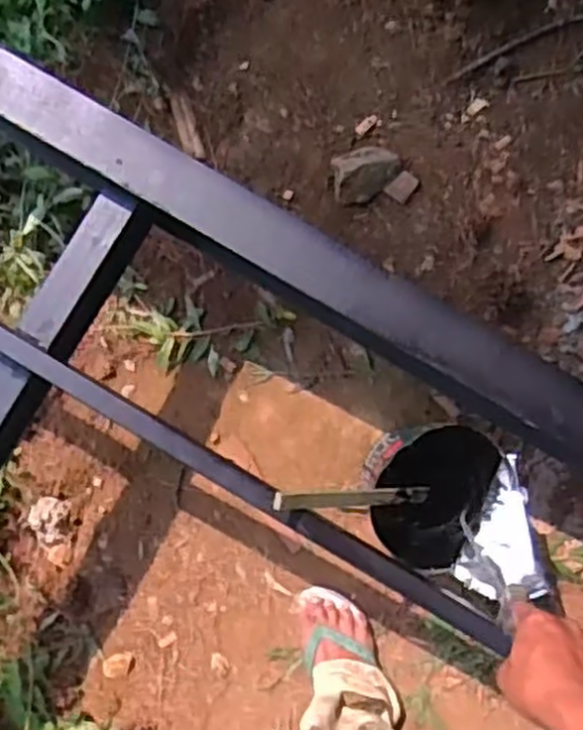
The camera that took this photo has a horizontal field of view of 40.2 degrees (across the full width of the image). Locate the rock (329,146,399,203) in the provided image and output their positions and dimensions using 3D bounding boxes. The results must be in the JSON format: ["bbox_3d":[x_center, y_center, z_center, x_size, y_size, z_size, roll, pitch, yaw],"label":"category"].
[{"bbox_3d":[0.119,-0.306,1.265,0.106,0.043,0.090,-9,84,0],"label":"rock"}]

